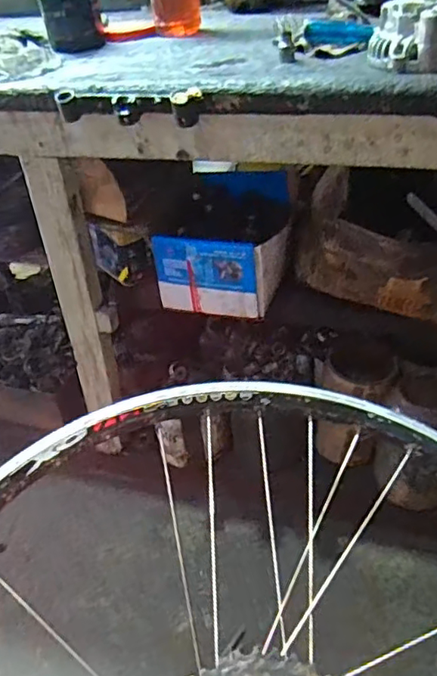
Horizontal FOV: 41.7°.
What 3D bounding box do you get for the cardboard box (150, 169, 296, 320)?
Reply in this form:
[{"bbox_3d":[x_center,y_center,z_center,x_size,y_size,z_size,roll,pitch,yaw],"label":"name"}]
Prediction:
[{"bbox_3d":[0.022,-0.178,1.054,0.216,0.142,0.284,5,39,11],"label":"cardboard box"}]

